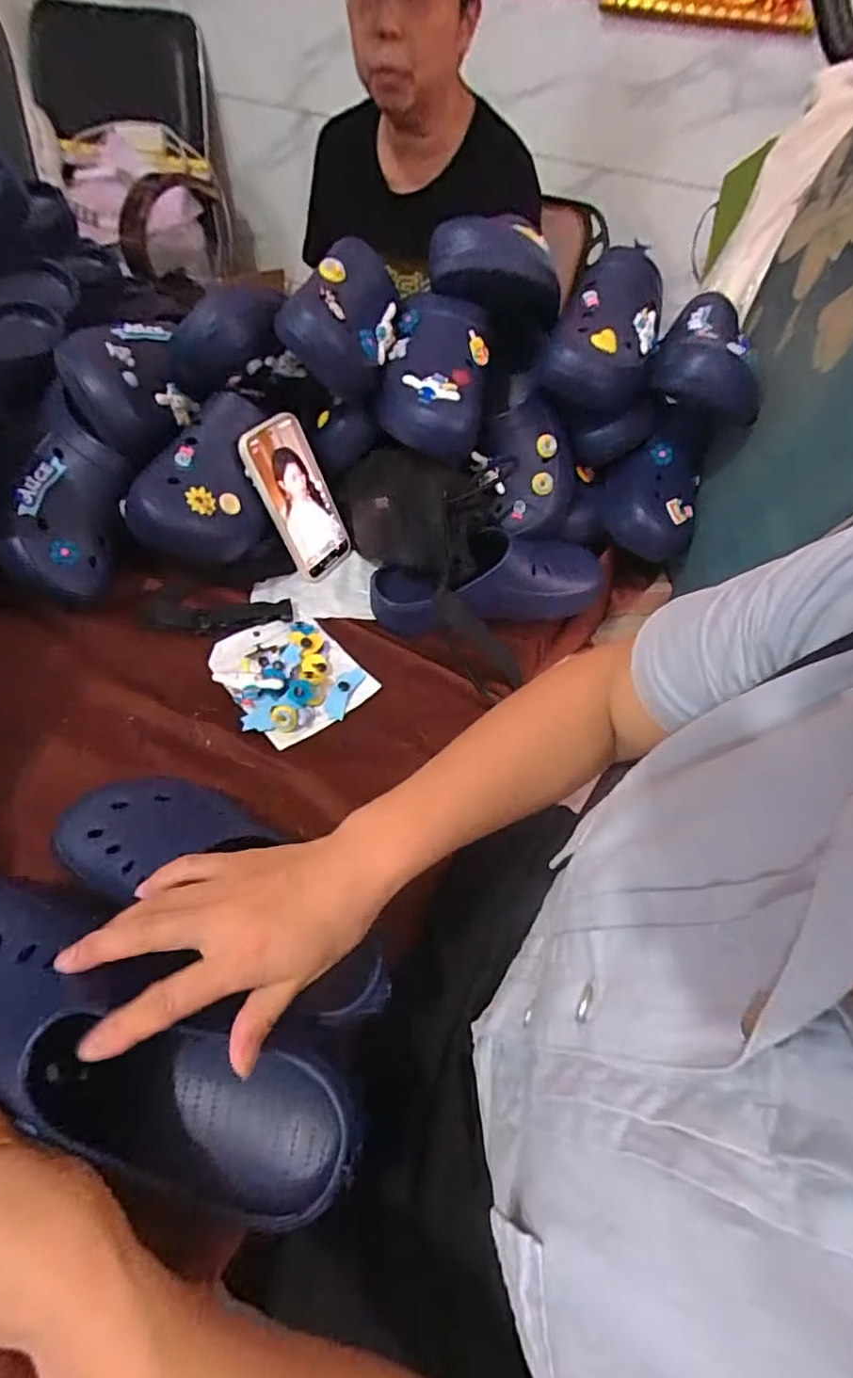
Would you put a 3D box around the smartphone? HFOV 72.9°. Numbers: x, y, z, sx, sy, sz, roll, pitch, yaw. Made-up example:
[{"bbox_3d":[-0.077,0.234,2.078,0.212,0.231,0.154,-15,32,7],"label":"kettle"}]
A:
[{"bbox_3d":[-0.138,-0.210,0.633,0.013,0.164,0.082,11,48,39],"label":"smartphone"}]

